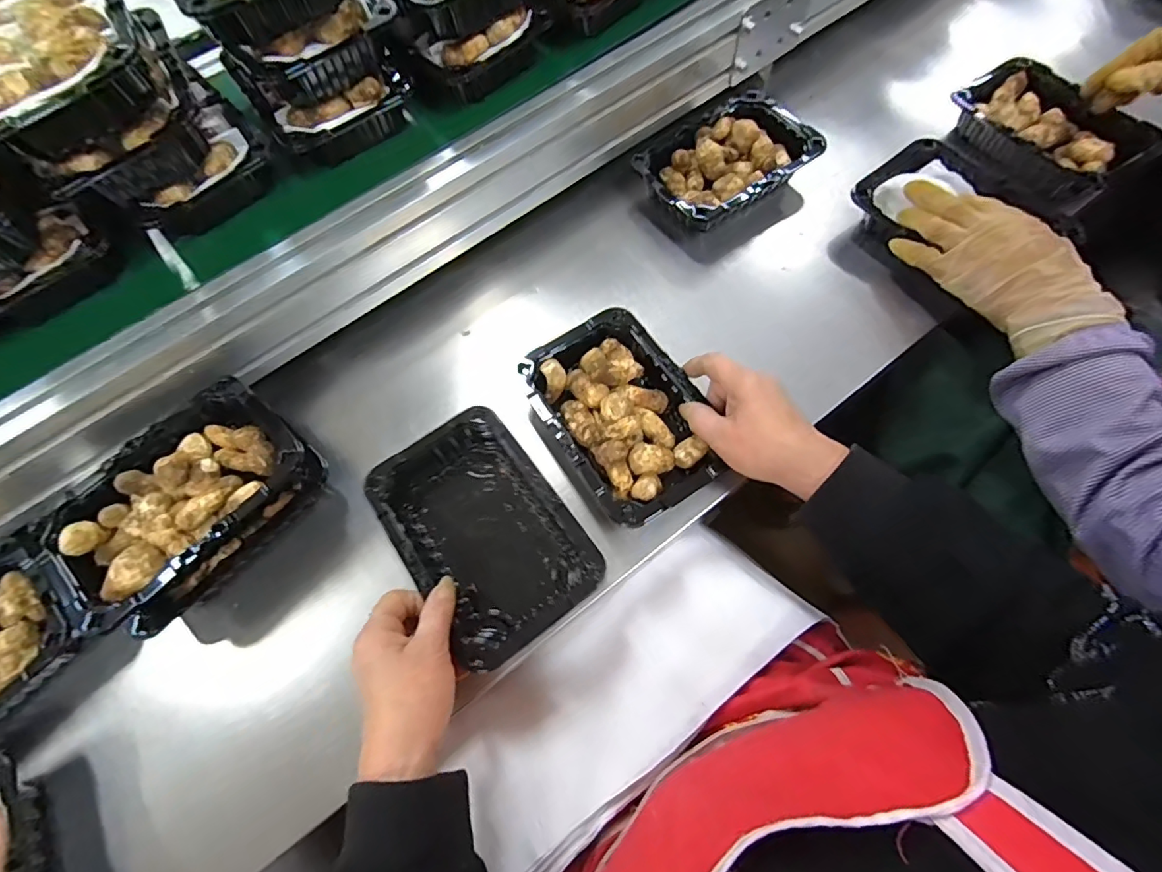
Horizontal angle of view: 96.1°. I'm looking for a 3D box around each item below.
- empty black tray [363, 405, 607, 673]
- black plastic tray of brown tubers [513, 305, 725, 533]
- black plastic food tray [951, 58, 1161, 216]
[{"bbox_3d":[-0.080,0.078,0.433,0.126,0.048,0.180,-33,69,-11],"label":"empty black tray"},{"bbox_3d":[0.037,-0.020,0.461,0.124,0.035,0.184,-32,69,-10],"label":"black plastic tray of brown tubers"},{"bbox_3d":[0.506,-0.336,0.575,0.118,0.047,0.184,-33,69,-11],"label":"black plastic food tray"}]

